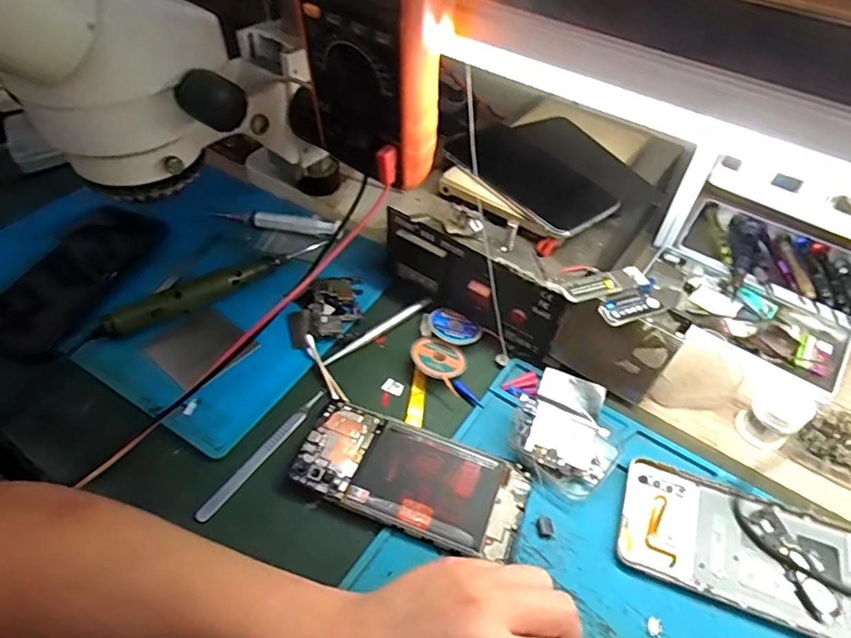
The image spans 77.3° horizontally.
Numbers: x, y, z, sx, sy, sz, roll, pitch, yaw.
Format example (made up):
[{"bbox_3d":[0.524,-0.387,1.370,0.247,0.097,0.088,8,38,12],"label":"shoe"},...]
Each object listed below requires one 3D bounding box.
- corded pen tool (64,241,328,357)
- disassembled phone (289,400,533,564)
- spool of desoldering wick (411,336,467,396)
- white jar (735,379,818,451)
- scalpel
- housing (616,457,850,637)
[{"bbox_3d":[-0.190,-0.025,0.466,0.223,0.028,0.015,-29,56,-25],"label":"corded pen tool"},{"bbox_3d":[-0.010,0.109,0.367,0.156,0.008,0.071,18,50,12],"label":"disassembled phone"},{"bbox_3d":[0.012,0.034,0.434,0.051,0.011,0.036,30,54,21],"label":"spool of desoldering wick"},{"bbox_3d":[0.262,0.072,0.399,0.036,0.041,0.035,1,49,-2],"label":"white jar"},{"bbox_3d":[-0.117,0.097,0.387,0.013,0.005,0.118,29,53,21],"label":"scalpel"},{"bbox_3d":[0.211,0.150,0.343,0.162,0.011,0.074,18,50,13],"label":"housing"}]

